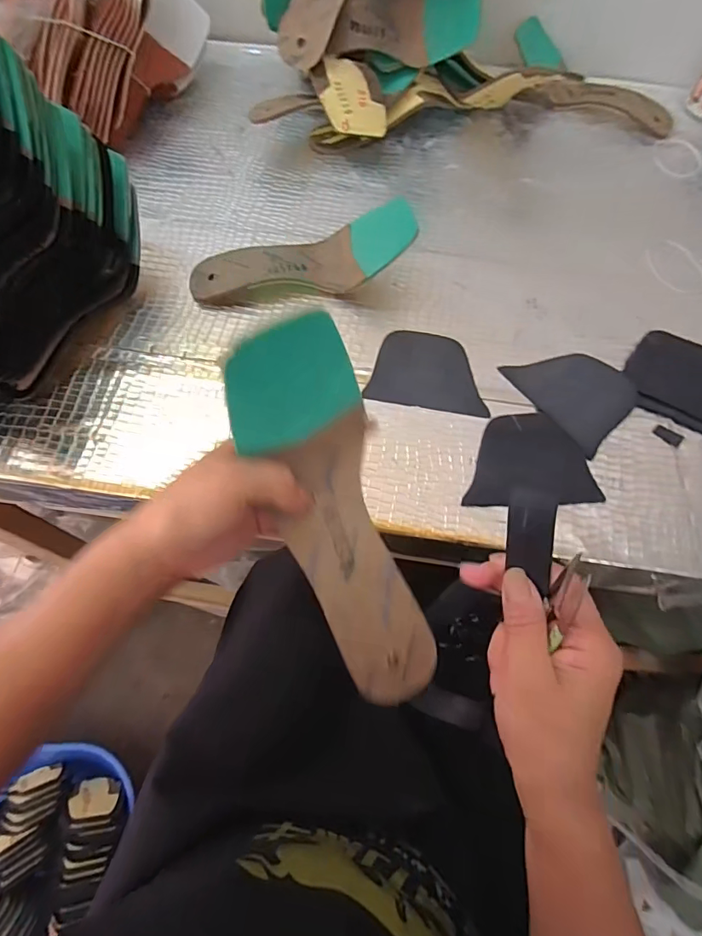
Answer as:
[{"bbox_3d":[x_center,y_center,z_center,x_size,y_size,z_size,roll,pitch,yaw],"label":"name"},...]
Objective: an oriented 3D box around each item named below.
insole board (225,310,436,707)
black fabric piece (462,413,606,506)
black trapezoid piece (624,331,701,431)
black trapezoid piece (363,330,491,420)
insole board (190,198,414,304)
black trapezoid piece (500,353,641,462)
[{"bbox_3d":[-0.008,0.034,0.284,0.070,0.046,0.230,-19,99,-10],"label":"insole board"},{"bbox_3d":[0.156,-0.010,0.424,0.113,0.005,0.087,-3,66,-2],"label":"black fabric piece"},{"bbox_3d":[0.323,-0.081,0.453,0.110,0.010,0.090,28,68,11],"label":"black trapezoid piece"},{"bbox_3d":[0.077,-0.096,0.466,0.109,0.005,0.085,9,66,3],"label":"black trapezoid piece"},{"bbox_3d":[-0.051,-0.217,0.483,0.230,0.057,0.080,-6,66,-4],"label":"insole board"},{"bbox_3d":[0.215,-0.073,0.449,0.089,0.006,0.107,-31,70,-14],"label":"black trapezoid piece"}]

